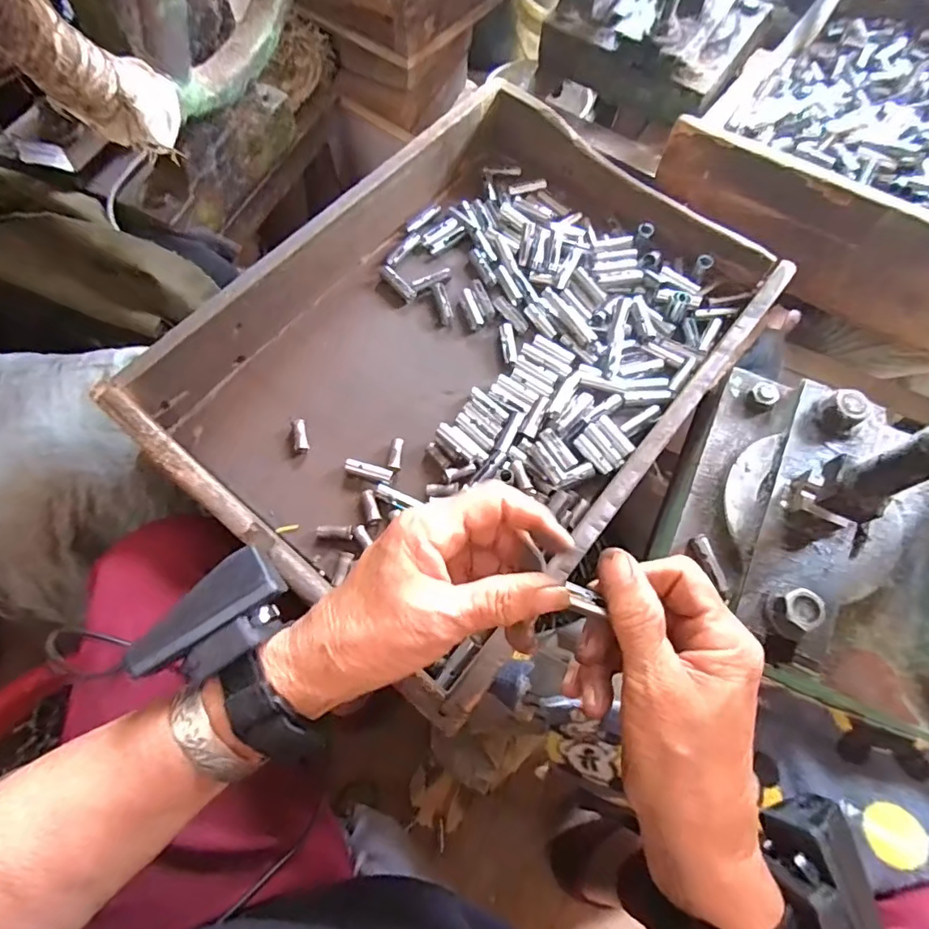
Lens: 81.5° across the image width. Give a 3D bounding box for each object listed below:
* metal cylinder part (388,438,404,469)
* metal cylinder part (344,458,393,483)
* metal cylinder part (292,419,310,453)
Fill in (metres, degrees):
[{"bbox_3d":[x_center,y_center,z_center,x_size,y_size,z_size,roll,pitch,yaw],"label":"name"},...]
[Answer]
[{"bbox_3d":[-0.053,-0.009,0.422,0.010,0.008,0.024,5,68,0],"label":"metal cylinder part"},{"bbox_3d":[-0.074,0.005,0.416,0.036,0.011,0.011,15,68,4],"label":"metal cylinder part"},{"bbox_3d":[-0.128,-0.023,0.420,0.010,0.007,0.027,-10,82,-6],"label":"metal cylinder part"}]

